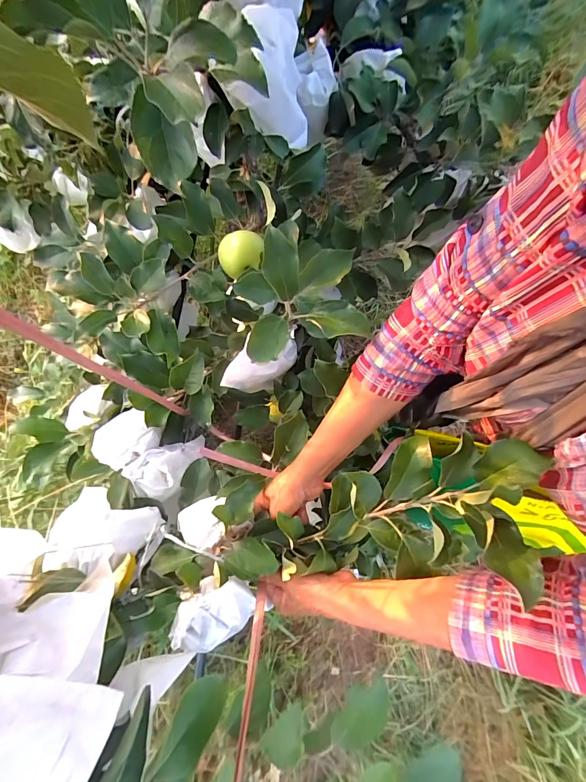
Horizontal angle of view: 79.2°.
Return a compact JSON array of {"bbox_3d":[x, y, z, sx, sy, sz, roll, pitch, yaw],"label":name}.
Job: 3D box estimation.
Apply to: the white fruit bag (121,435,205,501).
[{"bbox_3d":[-0.180,0.113,0.529,0.102,0.072,0.069,-35,80,-7],"label":"white fruit bag"}]

